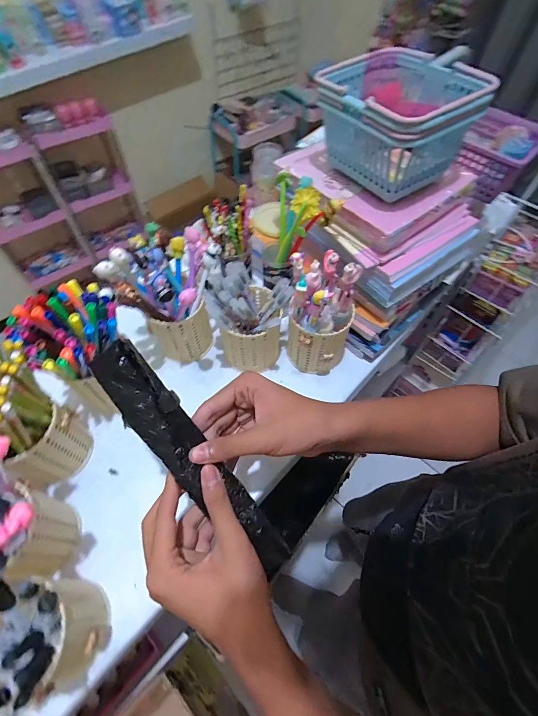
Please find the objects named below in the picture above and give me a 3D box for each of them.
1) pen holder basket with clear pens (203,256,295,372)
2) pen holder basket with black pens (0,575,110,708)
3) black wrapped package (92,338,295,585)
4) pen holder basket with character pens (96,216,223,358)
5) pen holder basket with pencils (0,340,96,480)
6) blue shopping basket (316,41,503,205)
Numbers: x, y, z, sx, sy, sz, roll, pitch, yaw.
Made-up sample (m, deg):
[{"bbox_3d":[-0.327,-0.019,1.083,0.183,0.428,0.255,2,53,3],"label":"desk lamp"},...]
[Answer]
[{"bbox_3d":[-0.030,-0.052,0.470,0.100,0.140,0.090,29,62,15],"label":"pen holder basket with clear pens"},{"bbox_3d":[-0.203,0.244,0.297,0.085,0.119,0.076,30,63,16],"label":"pen holder basket with black pens"},{"bbox_3d":[-0.062,0.091,0.294,0.040,0.036,0.243,-42,100,-23],"label":"black wrapped package"},{"bbox_3d":[-0.126,-0.077,0.452,0.109,0.176,0.121,12,59,6],"label":"pen holder basket with character pens"},{"bbox_3d":[-0.269,0.069,0.365,0.093,0.175,0.088,-14,60,-10],"label":"pen holder basket with pencils"},{"bbox_3d":[0.141,-0.274,0.401,0.138,0.100,0.155,-29,63,-17],"label":"blue shopping basket"}]

